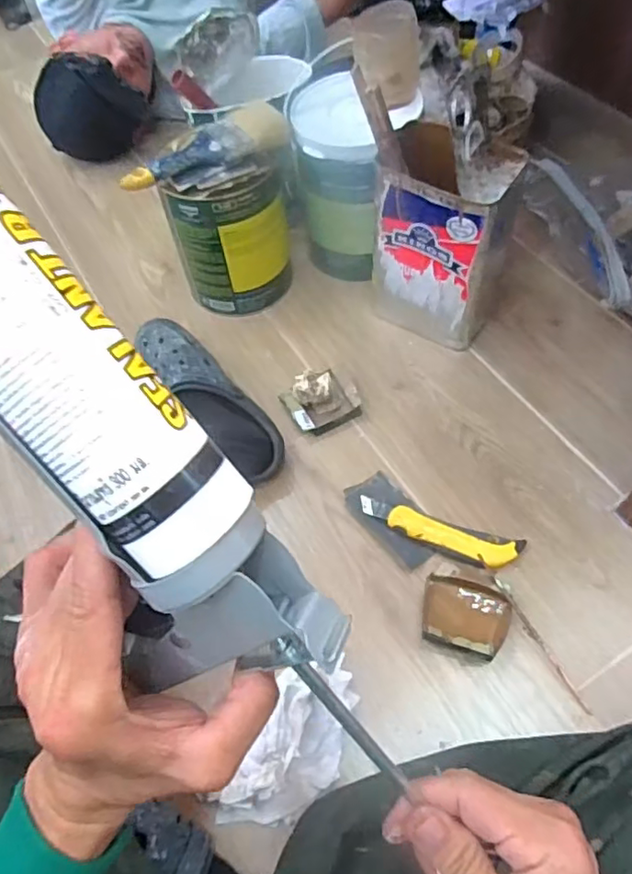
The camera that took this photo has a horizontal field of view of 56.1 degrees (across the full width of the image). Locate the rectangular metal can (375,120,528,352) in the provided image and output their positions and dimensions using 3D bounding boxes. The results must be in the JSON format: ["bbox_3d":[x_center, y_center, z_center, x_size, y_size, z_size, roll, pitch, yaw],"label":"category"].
[{"bbox_3d":[0.161,-0.246,0.765,0.154,0.238,0.110,23,63,17],"label":"rectangular metal can"}]

